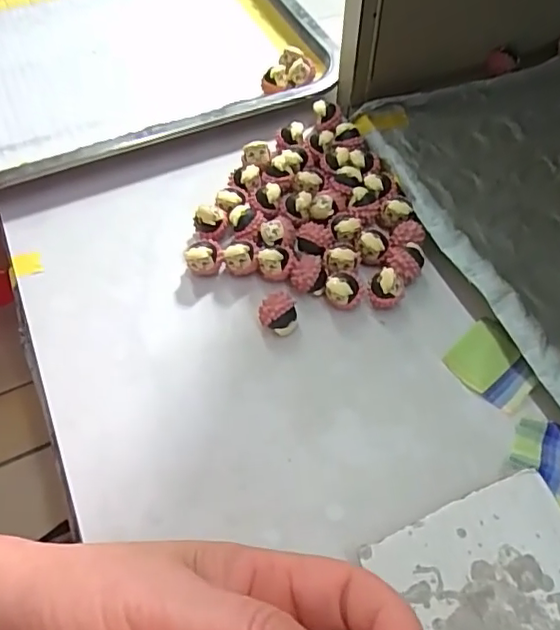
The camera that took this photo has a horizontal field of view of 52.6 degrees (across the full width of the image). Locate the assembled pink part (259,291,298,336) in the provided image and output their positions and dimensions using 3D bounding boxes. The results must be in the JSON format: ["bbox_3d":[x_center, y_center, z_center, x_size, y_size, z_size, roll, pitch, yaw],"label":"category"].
[{"bbox_3d":[-0.001,0.000,0.293,0.019,0.019,0.016,1,56,1],"label":"assembled pink part"}]

